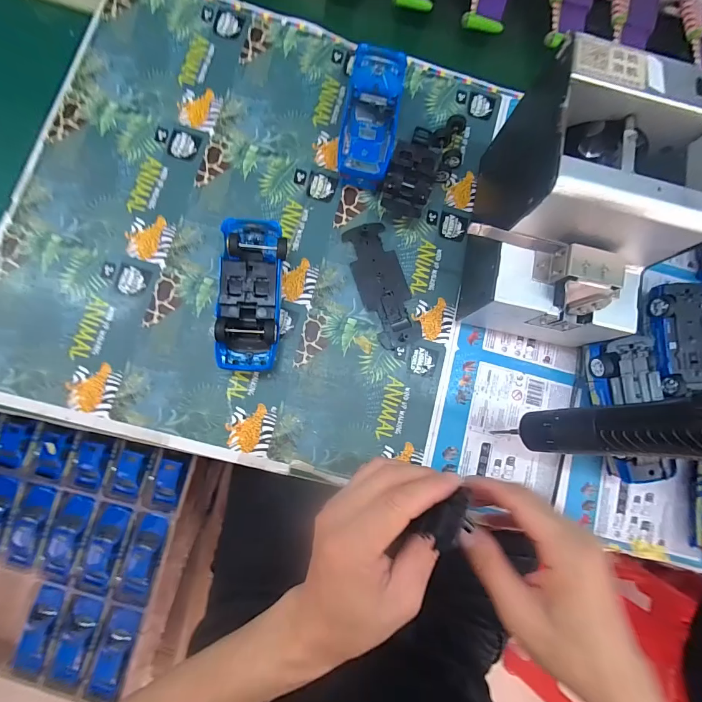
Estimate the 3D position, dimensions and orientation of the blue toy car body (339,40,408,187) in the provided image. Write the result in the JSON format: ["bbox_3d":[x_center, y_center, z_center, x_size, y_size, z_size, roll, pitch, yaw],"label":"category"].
[{"bbox_3d":[0.019,-0.227,0.360,0.052,0.034,0.130,10,82,-4],"label":"blue toy car body"}]

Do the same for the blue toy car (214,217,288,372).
[{"bbox_3d":[-0.086,-0.050,0.321,0.052,0.045,0.133,2,82,-5],"label":"blue toy car"}]

